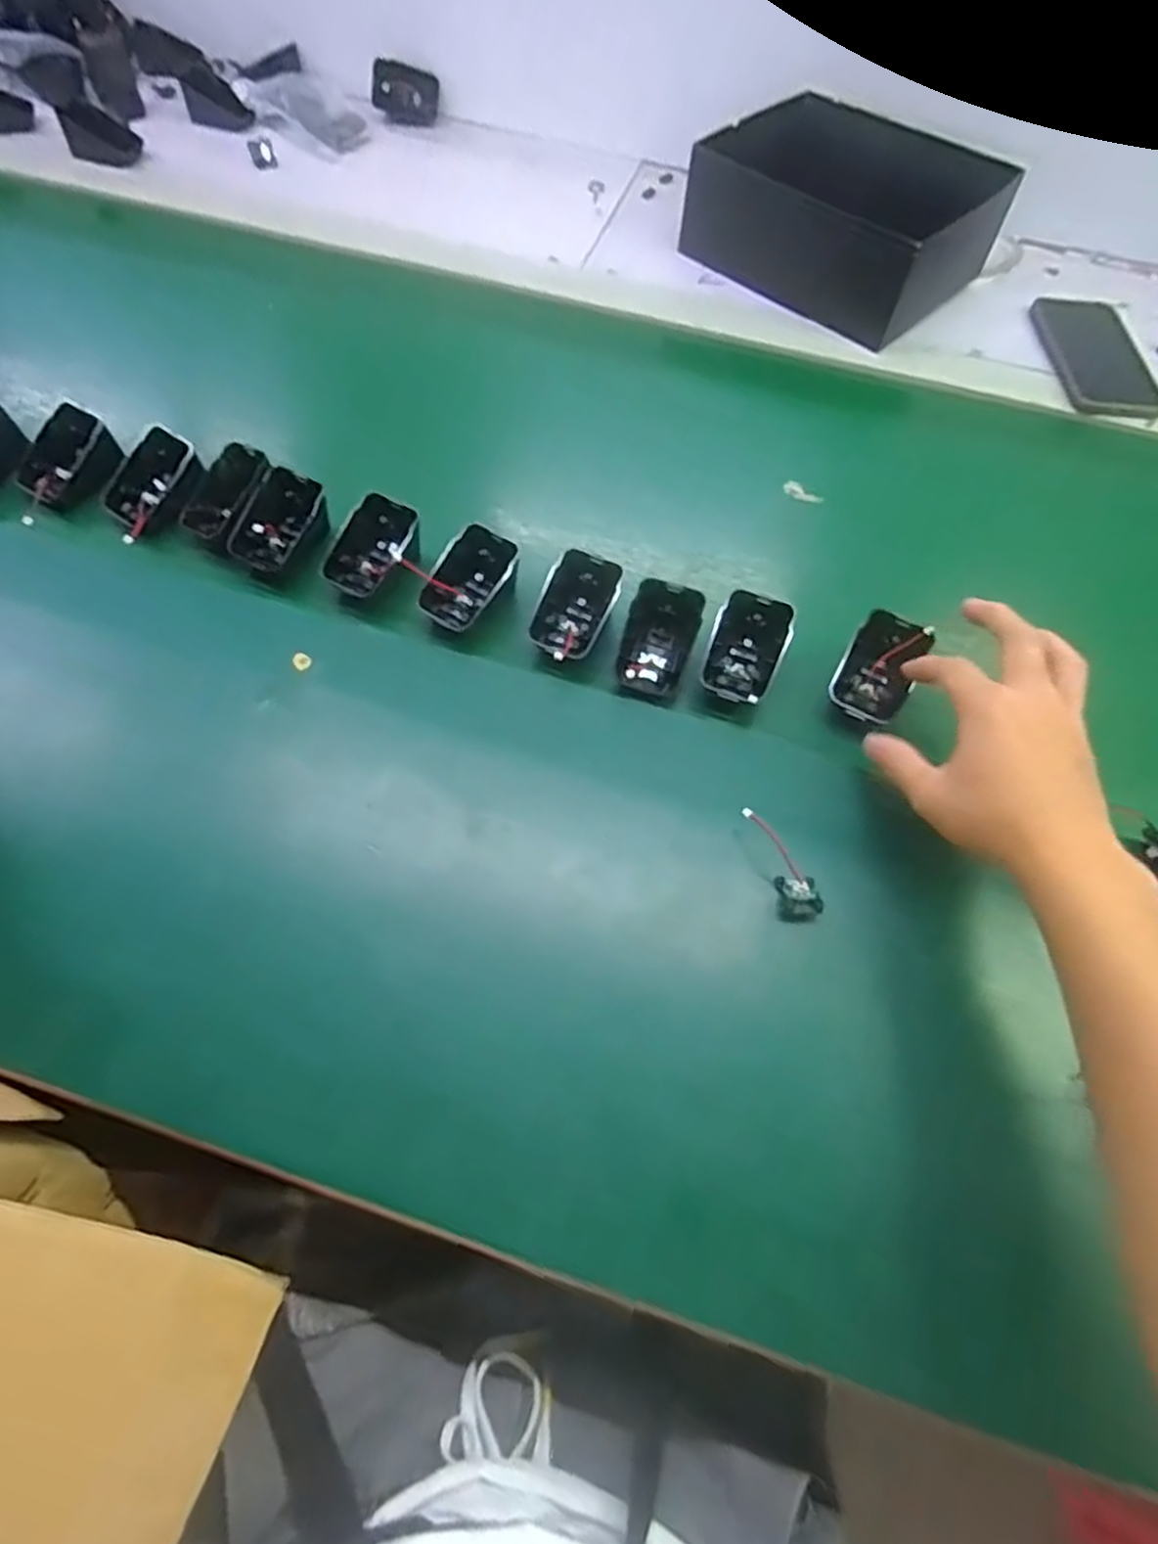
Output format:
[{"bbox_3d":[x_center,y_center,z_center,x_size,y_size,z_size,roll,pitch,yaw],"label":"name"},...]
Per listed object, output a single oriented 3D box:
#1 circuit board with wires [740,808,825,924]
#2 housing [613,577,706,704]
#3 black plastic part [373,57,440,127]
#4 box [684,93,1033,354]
[{"bbox_3d":[0.110,0.049,0.403,0.023,0.016,0.066,-22,81,-13],"label":"circuit board with wires"},{"bbox_3d":[0.051,-0.082,0.473,0.045,0.025,0.071,21,101,13],"label":"housing"},{"bbox_3d":[-0.188,-0.736,0.811,0.070,0.046,0.023,0,46,-18],"label":"black plastic part"},{"bbox_3d":[0.234,-0.503,0.673,0.239,0.093,0.171,38,69,24],"label":"box"}]

